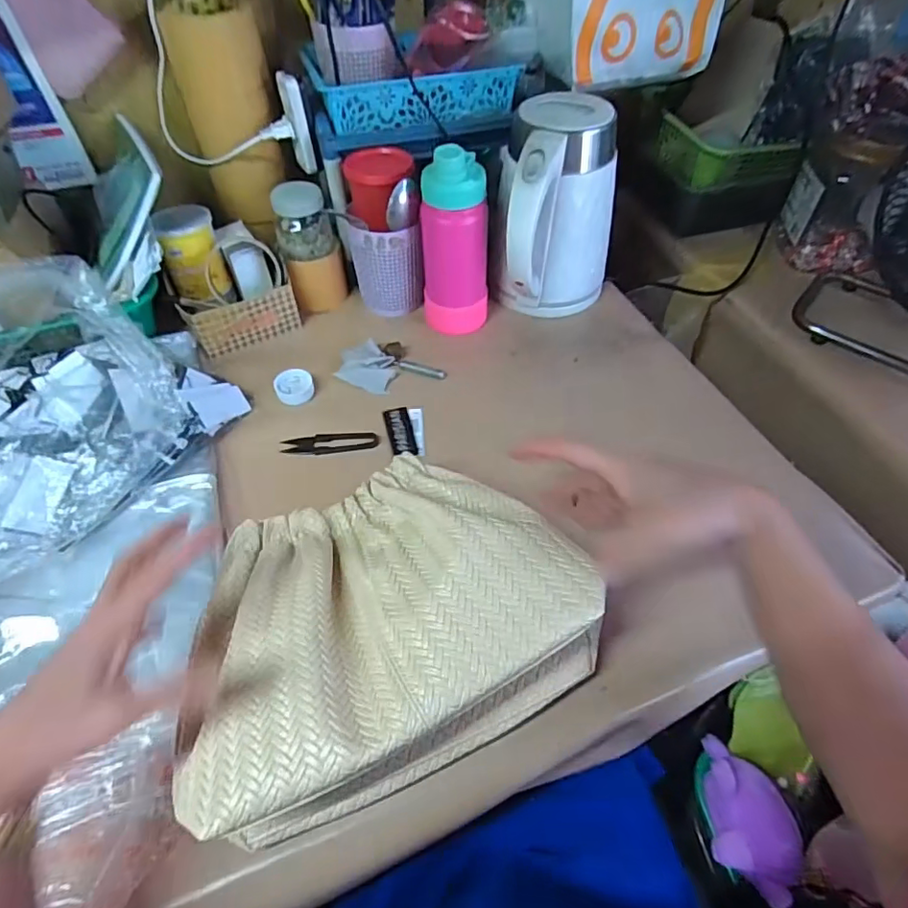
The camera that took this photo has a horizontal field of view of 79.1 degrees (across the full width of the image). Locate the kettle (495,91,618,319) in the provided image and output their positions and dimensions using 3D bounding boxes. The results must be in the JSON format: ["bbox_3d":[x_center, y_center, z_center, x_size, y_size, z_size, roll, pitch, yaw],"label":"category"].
[{"bbox_3d":[0.116,-0.262,0.635,0.134,0.211,0.150,11,53,9],"label":"kettle"}]

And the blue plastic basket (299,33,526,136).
[{"bbox_3d":[-0.054,-0.444,0.664,0.234,0.059,0.145,-16,54,-11],"label":"blue plastic basket"}]

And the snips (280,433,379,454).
[{"bbox_3d":[-0.128,-0.012,0.574,0.099,0.007,0.024,-5,52,-3],"label":"snips"}]

